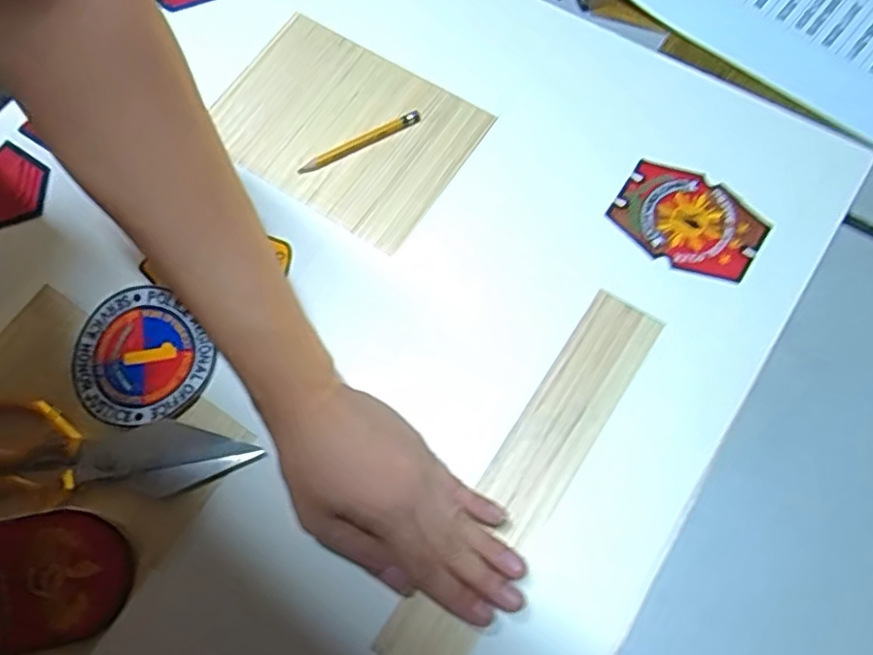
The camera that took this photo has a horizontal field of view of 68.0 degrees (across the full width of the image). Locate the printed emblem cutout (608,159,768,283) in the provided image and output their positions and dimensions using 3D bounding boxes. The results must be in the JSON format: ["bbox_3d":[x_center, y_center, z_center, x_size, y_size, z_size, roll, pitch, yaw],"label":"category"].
[{"bbox_3d":[0.176,-0.075,0.453,0.099,0.005,0.067,33,77,14],"label":"printed emblem cutout"}]

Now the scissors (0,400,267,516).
[{"bbox_3d":[-0.229,0.078,0.412,0.215,0.012,0.089,-11,70,-1],"label":"scissors"}]

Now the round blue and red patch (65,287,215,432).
[{"bbox_3d":[-0.201,0.022,0.436,0.086,0.008,0.095,-35,75,-8],"label":"round blue and red patch"}]

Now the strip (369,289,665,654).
[{"bbox_3d":[0.057,0.093,0.405,0.049,0.006,0.267,30,76,18],"label":"strip"}]

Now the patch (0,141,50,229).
[{"bbox_3d":[-0.323,-0.102,0.485,0.061,0.005,0.064,34,74,6],"label":"patch"}]

